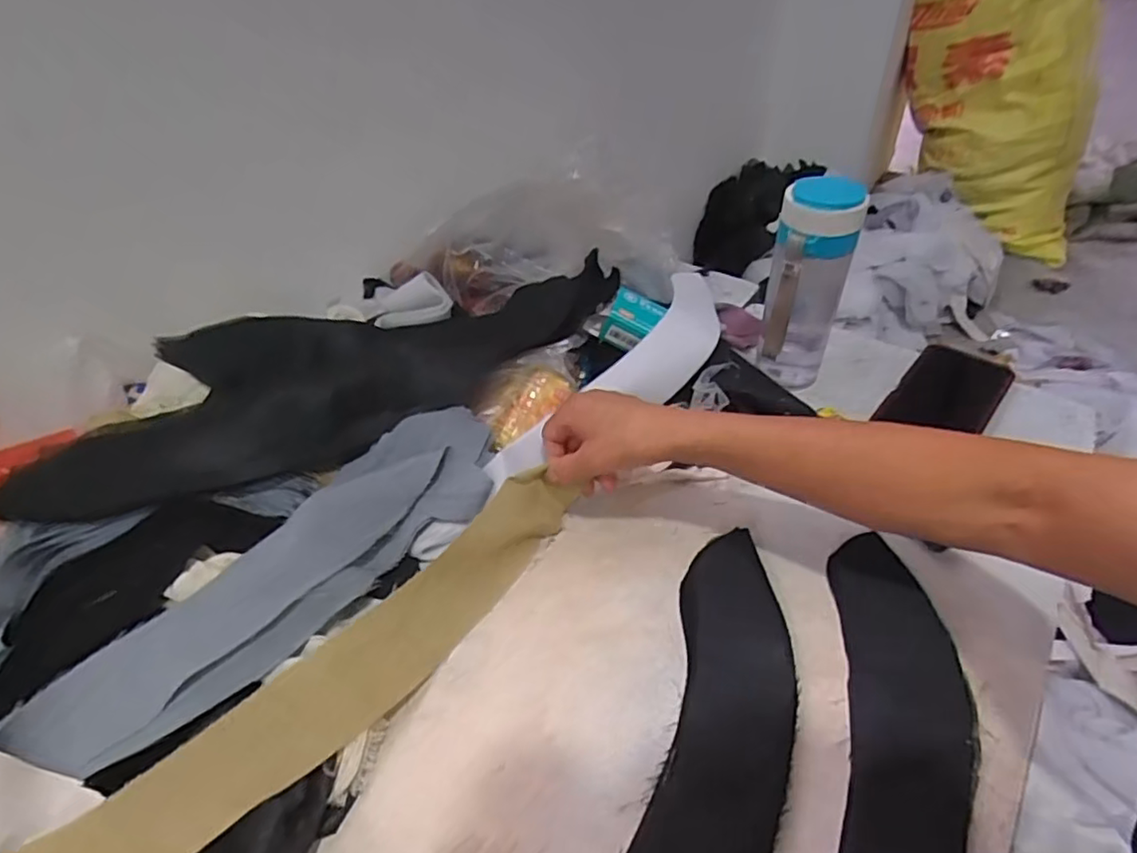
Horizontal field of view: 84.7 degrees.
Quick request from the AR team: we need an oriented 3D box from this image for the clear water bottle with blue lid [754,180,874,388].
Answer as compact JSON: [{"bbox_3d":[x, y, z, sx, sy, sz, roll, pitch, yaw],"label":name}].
[{"bbox_3d":[0.207,-0.120,0.554,0.064,0.187,0.059,17,47,19],"label":"clear water bottle with blue lid"}]

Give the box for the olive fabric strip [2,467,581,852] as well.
[{"bbox_3d":[-0.138,0.141,0.378,0.065,0.064,0.398,29,43,28],"label":"olive fabric strip"}]

